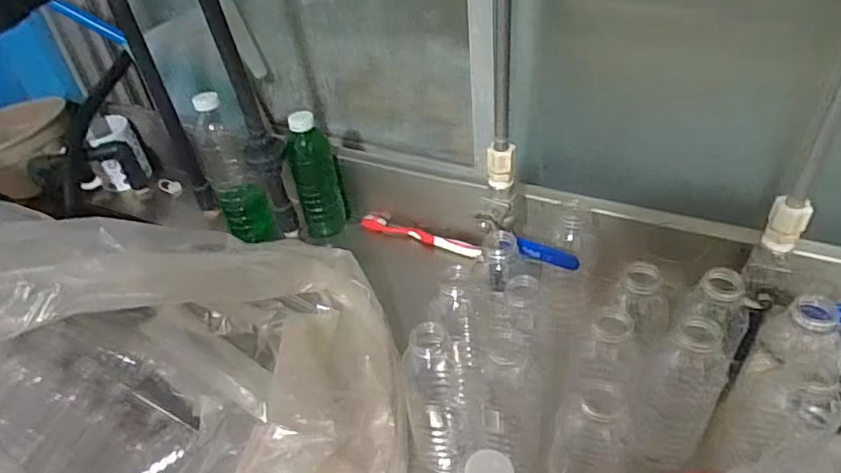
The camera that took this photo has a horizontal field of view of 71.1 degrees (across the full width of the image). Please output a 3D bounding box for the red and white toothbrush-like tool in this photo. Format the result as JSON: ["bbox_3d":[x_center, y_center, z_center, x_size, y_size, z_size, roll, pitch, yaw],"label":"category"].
[{"bbox_3d":[-0.005,-0.001,0.788,0.181,0.013,0.023,19,47,27],"label":"red and white toothbrush-like tool"}]

